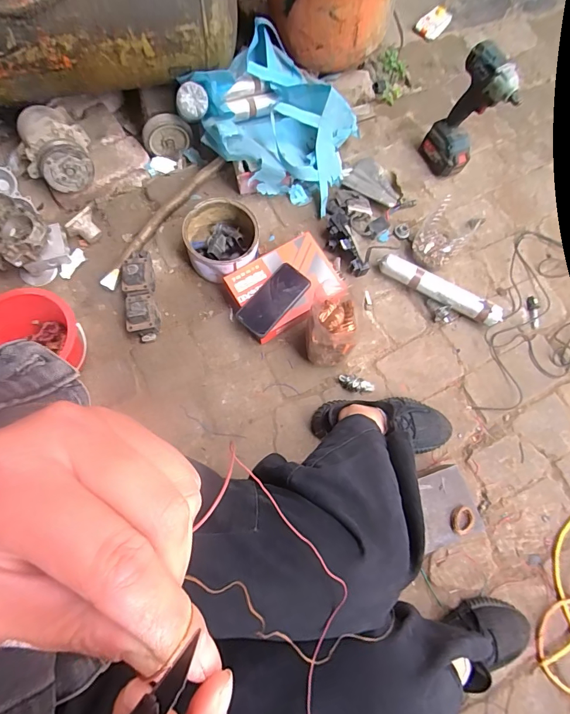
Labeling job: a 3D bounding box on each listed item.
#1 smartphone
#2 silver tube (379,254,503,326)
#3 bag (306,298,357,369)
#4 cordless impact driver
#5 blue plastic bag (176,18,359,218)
[{"bbox_3d":[-0.024,-0.119,0.794,0.078,0.012,0.160,41,76,9],"label":"smartphone"},{"bbox_3d":[0.338,-0.146,0.858,0.278,0.047,0.048,29,75,6],"label":"silver tube"},{"bbox_3d":[0.086,-0.044,0.768,0.091,0.147,0.101,-5,75,-4],"label":"bag"},{"bbox_3d":[0.396,-0.525,0.870,0.082,0.241,0.134,-32,78,-11],"label":"cordless impact driver"},{"bbox_3d":[-0.008,-0.539,0.902,0.360,0.147,0.318,42,76,9],"label":"blue plastic bag"}]

